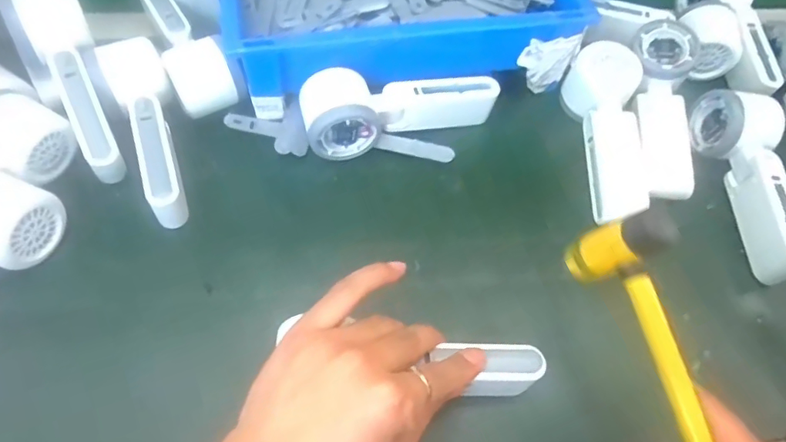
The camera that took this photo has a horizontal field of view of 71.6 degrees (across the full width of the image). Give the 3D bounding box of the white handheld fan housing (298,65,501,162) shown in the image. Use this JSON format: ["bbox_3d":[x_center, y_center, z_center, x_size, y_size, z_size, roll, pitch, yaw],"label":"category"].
[{"bbox_3d":[0.007,-0.096,0.465,0.165,0.057,0.053,-13,60,-12],"label":"white handheld fan housing"}]

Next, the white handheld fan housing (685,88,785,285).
[{"bbox_3d":[0.296,-0.032,0.452,0.056,0.062,0.169,6,58,-1],"label":"white handheld fan housing"}]

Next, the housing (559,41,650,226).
[{"bbox_3d":[0.189,-0.077,0.478,0.056,0.044,0.171,0,72,-4],"label":"housing"}]

